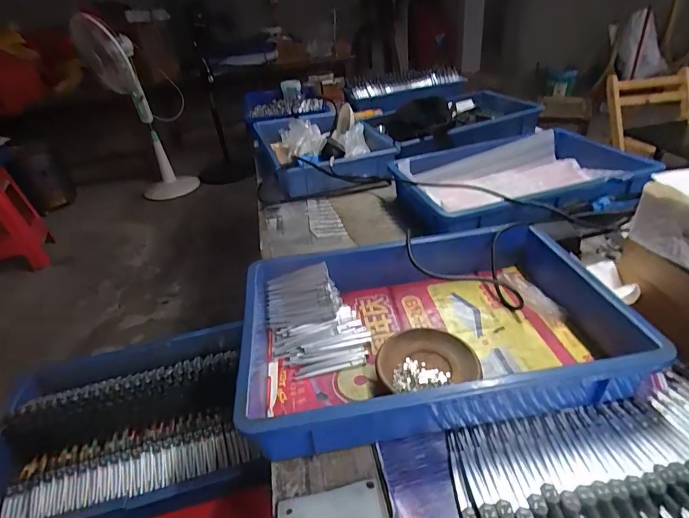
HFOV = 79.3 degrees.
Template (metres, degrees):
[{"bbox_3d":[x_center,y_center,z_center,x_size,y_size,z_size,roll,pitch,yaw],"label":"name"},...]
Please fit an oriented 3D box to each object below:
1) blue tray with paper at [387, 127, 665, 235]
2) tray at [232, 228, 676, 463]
[{"bbox_3d":[0.374,-0.158,0.849,0.513,0.081,0.332,-16,33,-15],"label":"blue tray with paper"},{"bbox_3d":[0.101,0.083,0.531,0.447,0.080,0.288,-9,32,-4],"label":"tray"}]

